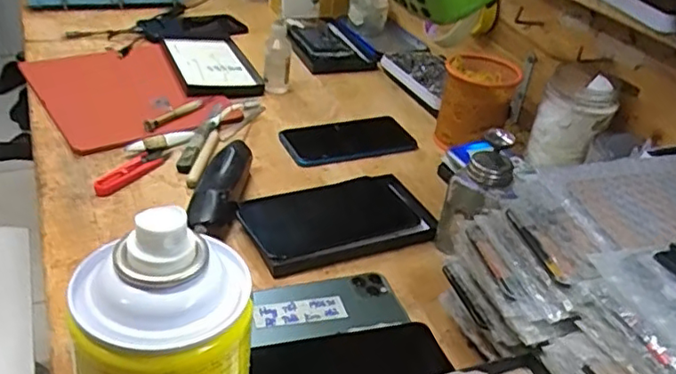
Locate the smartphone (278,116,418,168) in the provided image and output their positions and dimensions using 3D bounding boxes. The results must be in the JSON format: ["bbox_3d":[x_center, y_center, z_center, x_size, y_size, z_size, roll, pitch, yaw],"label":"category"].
[{"bbox_3d":[0.013,-0.056,0.727,0.156,0.014,0.085,-12,38,-26],"label":"smartphone"}]

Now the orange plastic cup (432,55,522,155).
[{"bbox_3d":[0.163,-0.101,0.721,0.080,0.104,0.074,5,34,-3],"label":"orange plastic cup"}]

